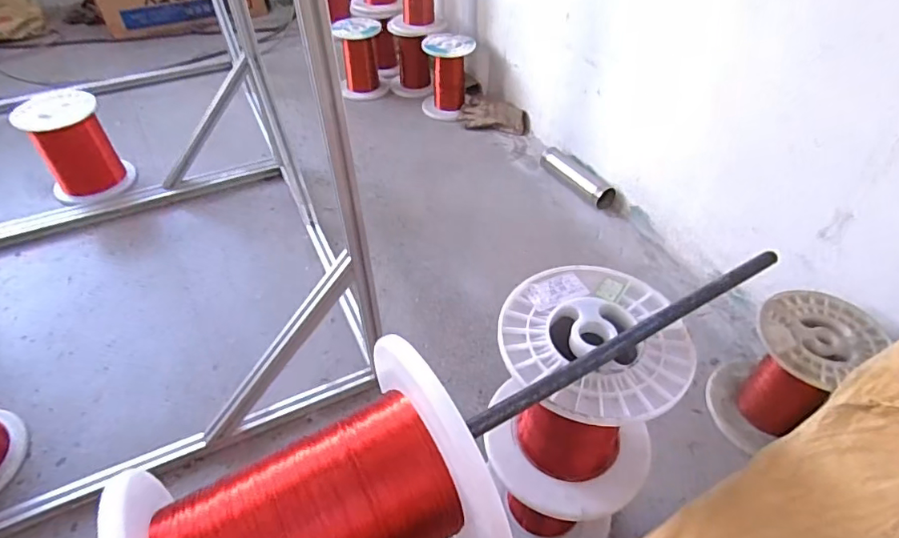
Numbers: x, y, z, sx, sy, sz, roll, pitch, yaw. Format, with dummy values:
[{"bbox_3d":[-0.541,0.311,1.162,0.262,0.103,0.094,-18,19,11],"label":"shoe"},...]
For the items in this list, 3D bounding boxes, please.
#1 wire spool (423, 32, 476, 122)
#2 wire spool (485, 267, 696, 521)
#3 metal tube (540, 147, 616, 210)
[{"bbox_3d":[-0.007,-0.633,1.746,0.168,0.235,0.171,-1,44,1],"label":"wire spool"},{"bbox_3d":[0.156,0.149,0.628,0.197,0.219,0.201,9,45,10],"label":"wire spool"},{"bbox_3d":[0.352,-0.256,1.471,0.076,0.063,0.265,-24,49,-22],"label":"metal tube"}]

